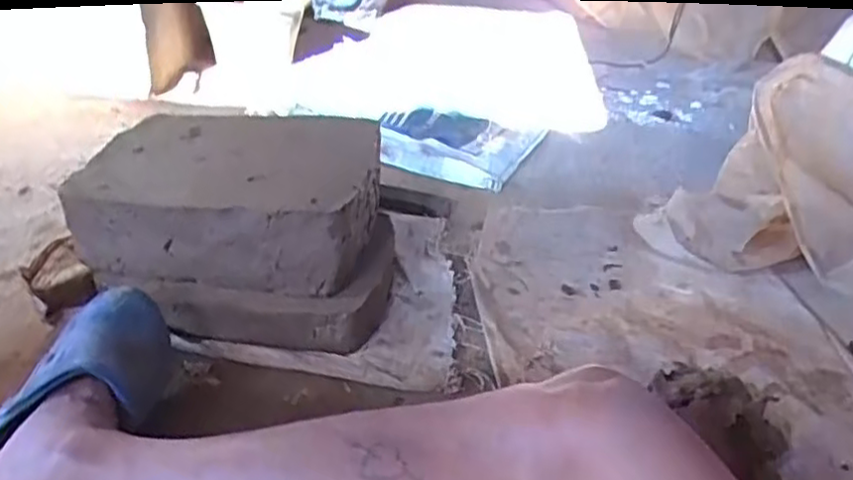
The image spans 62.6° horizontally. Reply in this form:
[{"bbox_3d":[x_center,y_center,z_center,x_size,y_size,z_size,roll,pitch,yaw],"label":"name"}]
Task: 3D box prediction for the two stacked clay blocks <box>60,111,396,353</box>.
[{"bbox_3d":[-0.214,-0.021,0.832,0.341,0.191,0.235,7,31,3],"label":"two stacked clay blocks"}]

